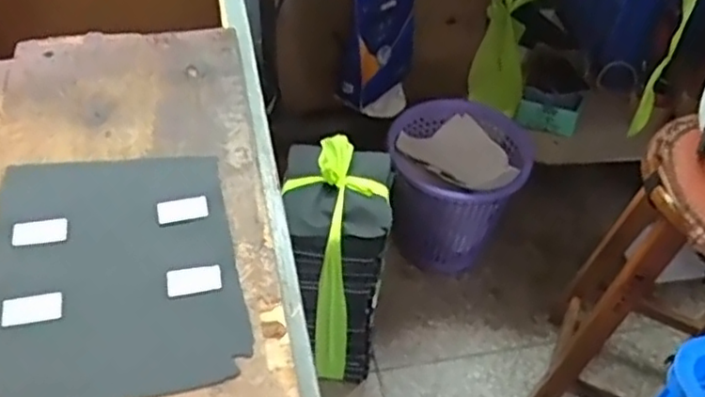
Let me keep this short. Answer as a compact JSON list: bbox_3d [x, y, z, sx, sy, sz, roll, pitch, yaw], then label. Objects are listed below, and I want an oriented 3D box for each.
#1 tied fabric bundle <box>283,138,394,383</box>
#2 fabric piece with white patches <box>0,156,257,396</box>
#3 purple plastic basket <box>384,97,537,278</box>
[{"bbox_3d":[-0.032,0.111,1.167,0.163,0.406,0.199,5,47,0],"label":"tied fabric bundle"},{"bbox_3d":[-0.170,0.045,0.480,0.180,0.008,0.217,-5,47,-9],"label":"fabric piece with white patches"},{"bbox_3d":[0.200,-0.010,1.419,0.284,0.272,0.278,14,48,9],"label":"purple plastic basket"}]

